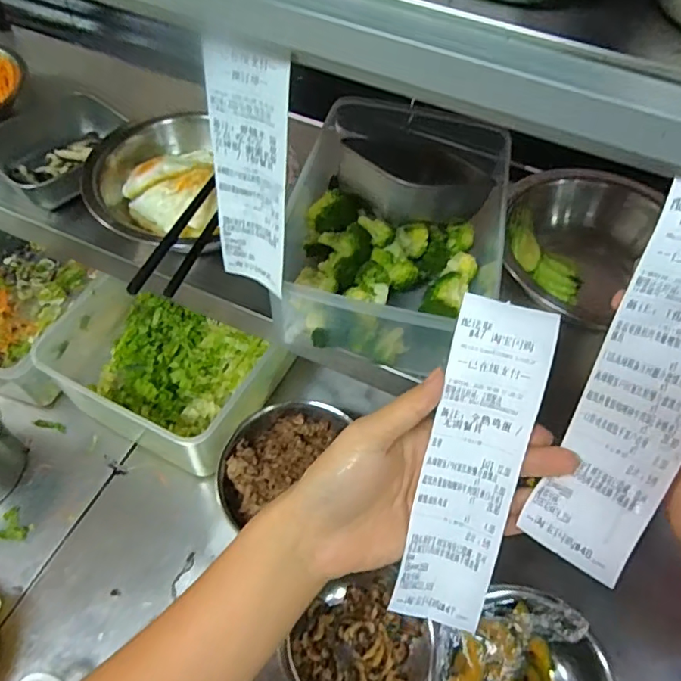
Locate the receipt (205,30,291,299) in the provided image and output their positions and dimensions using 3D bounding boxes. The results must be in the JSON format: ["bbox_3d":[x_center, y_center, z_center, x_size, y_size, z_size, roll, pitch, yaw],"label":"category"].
[{"bbox_3d":[-0.056,-0.100,0.337,0.052,0.165,0.007,23,49,14],"label":"receipt"}]

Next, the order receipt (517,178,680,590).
[{"bbox_3d":[0.149,0.026,0.262,0.053,0.191,0.045,16,19,7],"label":"order receipt"}]

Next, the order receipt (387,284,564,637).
[{"bbox_3d":[0.076,0.075,0.313,0.052,0.015,0.195,13,97,5],"label":"order receipt"}]

